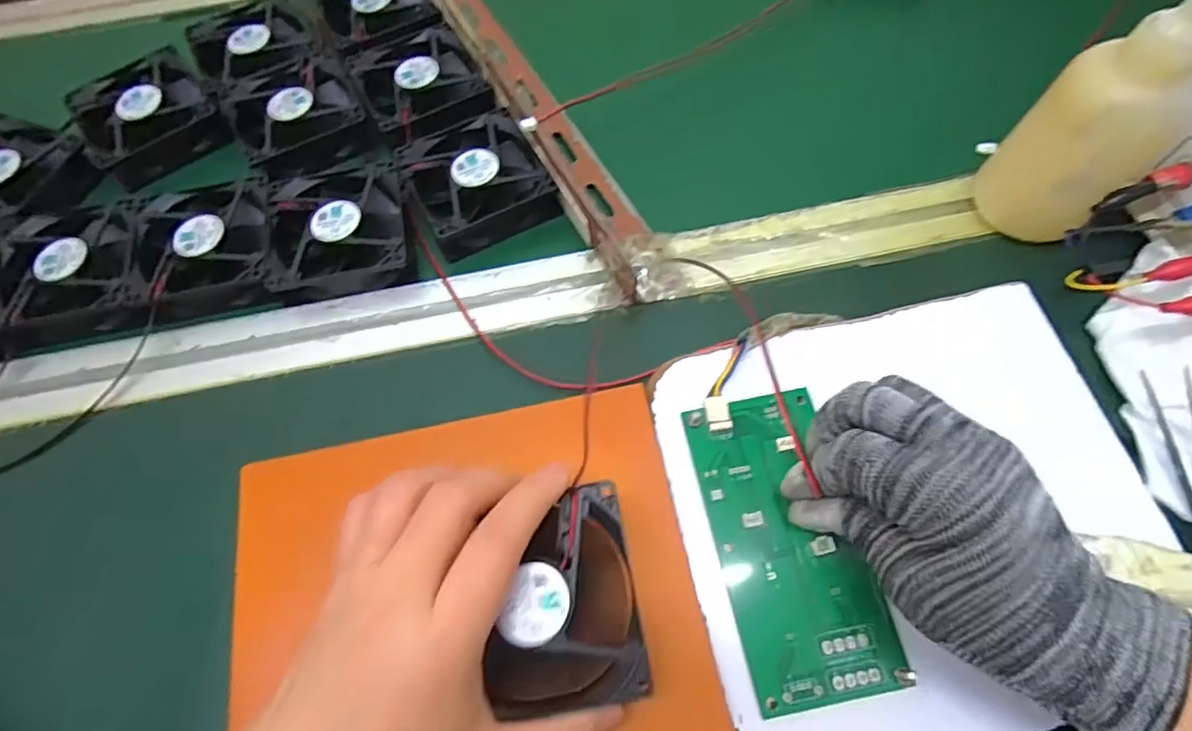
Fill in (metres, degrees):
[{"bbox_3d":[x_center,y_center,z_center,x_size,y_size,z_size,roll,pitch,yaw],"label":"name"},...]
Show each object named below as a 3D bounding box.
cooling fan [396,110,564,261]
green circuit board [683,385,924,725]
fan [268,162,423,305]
[{"bbox_3d":[-0.073,-0.117,0.383,0.083,0.028,0.078,-26,64,-13],"label":"cooling fan"},{"bbox_3d":[0.086,0.078,0.274,0.064,0.010,0.134,-12,66,-6],"label":"green circuit board"},{"bbox_3d":[-0.154,-0.082,0.370,0.079,0.026,0.084,-12,62,-6],"label":"fan"}]

